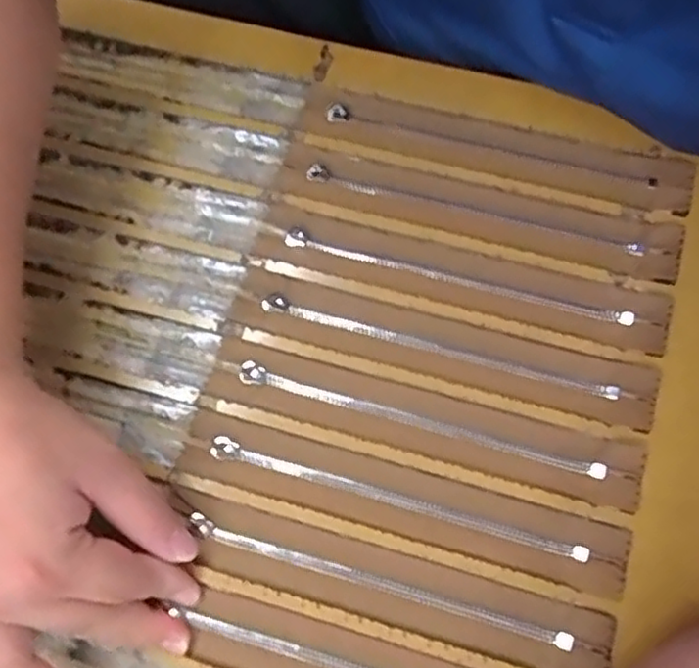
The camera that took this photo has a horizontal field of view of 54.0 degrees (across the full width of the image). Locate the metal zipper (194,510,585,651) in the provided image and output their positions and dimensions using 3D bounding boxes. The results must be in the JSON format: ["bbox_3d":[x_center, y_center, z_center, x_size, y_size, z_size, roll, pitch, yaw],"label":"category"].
[{"bbox_3d":[0.012,0.121,0.335,0.191,0.004,0.009,16,76,6],"label":"metal zipper"}]

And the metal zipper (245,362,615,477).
[{"bbox_3d":[0.034,0.045,0.354,0.192,0.004,0.011,16,76,7],"label":"metal zipper"}]

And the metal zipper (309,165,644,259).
[{"bbox_3d":[0.068,-0.070,0.387,0.188,0.005,0.011,14,75,6],"label":"metal zipper"}]

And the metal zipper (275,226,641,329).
[{"bbox_3d":[0.057,-0.031,0.378,0.191,0.010,0.009,15,75,6],"label":"metal zipper"}]

